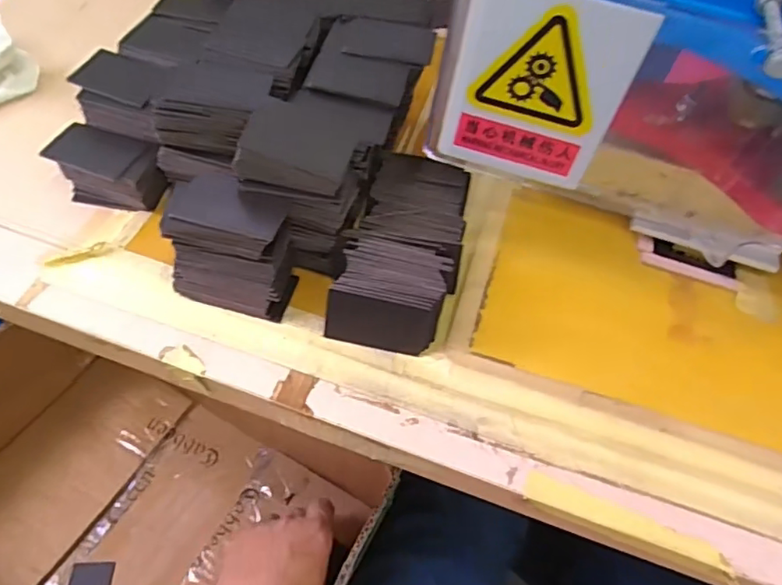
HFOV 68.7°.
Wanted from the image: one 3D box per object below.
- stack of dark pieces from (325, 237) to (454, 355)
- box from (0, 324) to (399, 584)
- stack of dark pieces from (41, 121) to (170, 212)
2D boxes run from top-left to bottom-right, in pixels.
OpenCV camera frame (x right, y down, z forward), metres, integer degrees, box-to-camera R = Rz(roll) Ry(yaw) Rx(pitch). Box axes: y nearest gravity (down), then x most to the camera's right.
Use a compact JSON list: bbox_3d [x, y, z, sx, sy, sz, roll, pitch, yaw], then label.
[{"bbox_3d":[-0.001,0.002,0.323,0.059,0.034,0.056,14,53,3],"label":"stack of dark pieces"},{"bbox_3d":[-0.232,0.189,0.488,0.352,0.137,0.235,19,58,8],"label":"box"},{"bbox_3d":[-0.175,-0.078,0.361,0.072,0.034,0.037,17,53,5],"label":"stack of dark pieces"}]

